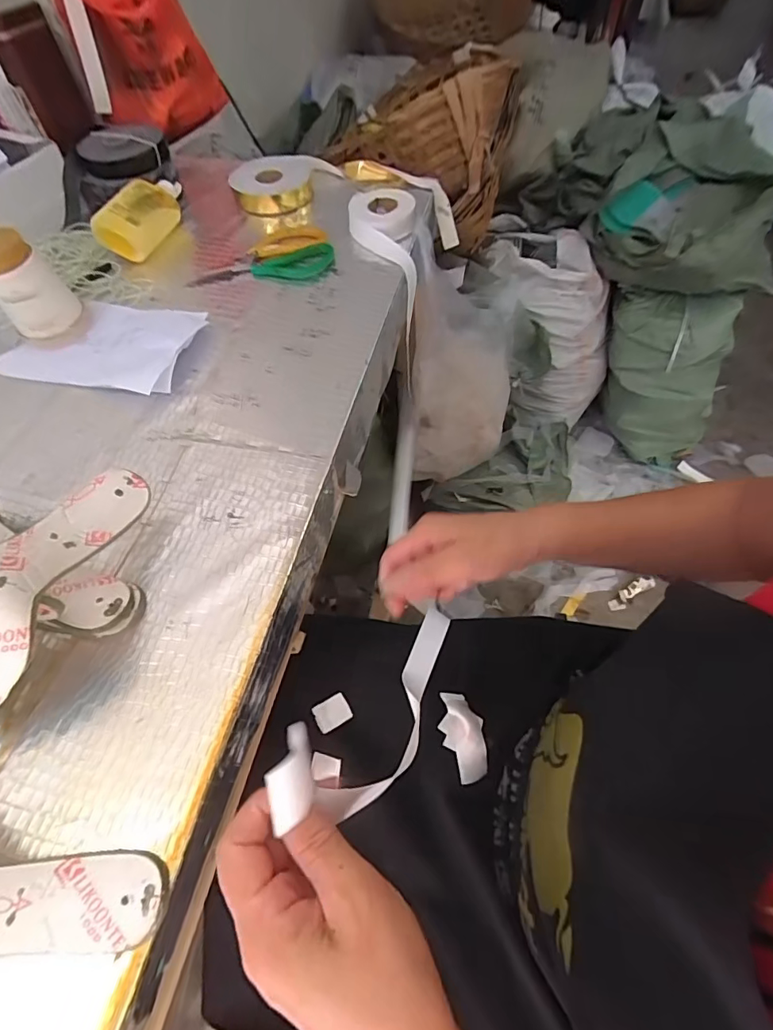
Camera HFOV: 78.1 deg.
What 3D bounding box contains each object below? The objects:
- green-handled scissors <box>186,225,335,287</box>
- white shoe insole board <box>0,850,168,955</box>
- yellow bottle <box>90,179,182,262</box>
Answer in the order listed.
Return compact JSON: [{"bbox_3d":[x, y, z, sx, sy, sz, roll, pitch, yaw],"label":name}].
[{"bbox_3d":[-0.161,-0.341,0.627,0.180,0.011,0.102,-4,58,1],"label":"green-handled scissors"},{"bbox_3d":[-0.251,0.215,0.276,0.235,0.040,0.068,1,59,3],"label":"white shoe insole board"},{"bbox_3d":[-0.321,-0.409,0.648,0.061,0.057,0.150,18,61,14],"label":"yellow bottle"}]

